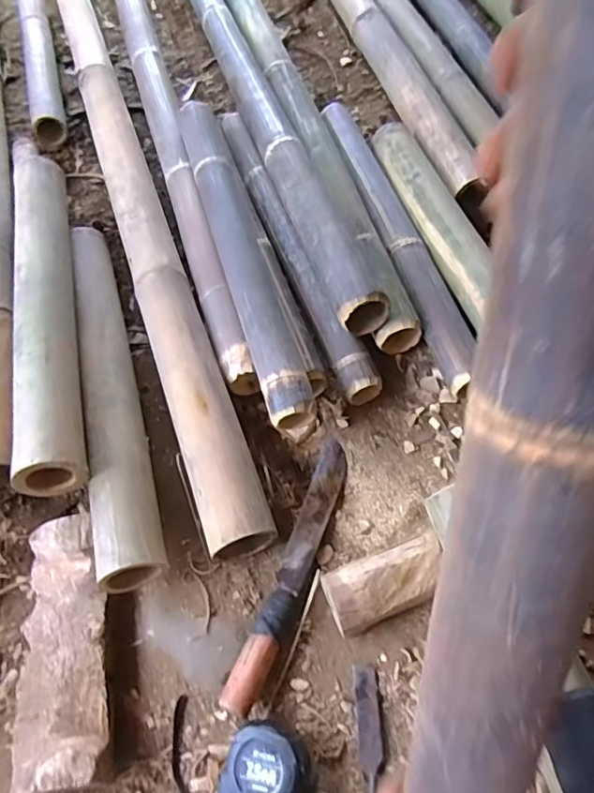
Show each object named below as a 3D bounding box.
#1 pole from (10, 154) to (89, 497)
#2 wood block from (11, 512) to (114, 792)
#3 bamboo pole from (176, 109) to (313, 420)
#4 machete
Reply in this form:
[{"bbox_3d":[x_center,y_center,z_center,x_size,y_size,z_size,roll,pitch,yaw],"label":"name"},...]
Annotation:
[{"bbox_3d":[-0.375,-0.156,0.807,0.076,0.090,0.630,-15,63,-6],"label":"pole"},{"bbox_3d":[-0.276,0.289,0.641,0.106,0.072,0.289,-14,60,0],"label":"wood block"},{"bbox_3d":[-0.091,-0.237,0.853,0.067,0.083,0.666,-18,60,-2],"label":"bamboo pole"},{"bbox_3d":[-0.002,0.200,0.662,0.040,0.032,0.336,16,64,16],"label":"machete"}]

